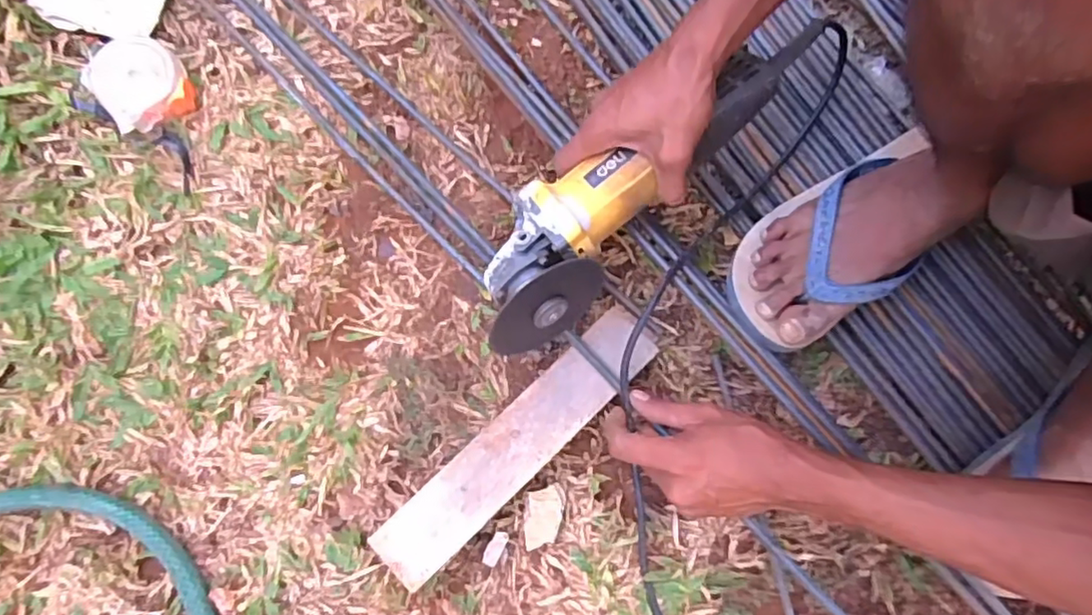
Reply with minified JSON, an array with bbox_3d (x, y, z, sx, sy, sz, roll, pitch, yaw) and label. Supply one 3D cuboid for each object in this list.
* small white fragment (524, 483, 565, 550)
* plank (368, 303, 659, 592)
[{"bbox_3d":[-0.002,0.174,0.523,0.034,0.013,0.050,2,74,-3],"label":"small white fragment"},{"bbox_3d":[-0.021,0.110,0.527,0.280,0.039,0.064,-43,78,-8],"label":"plank"}]

